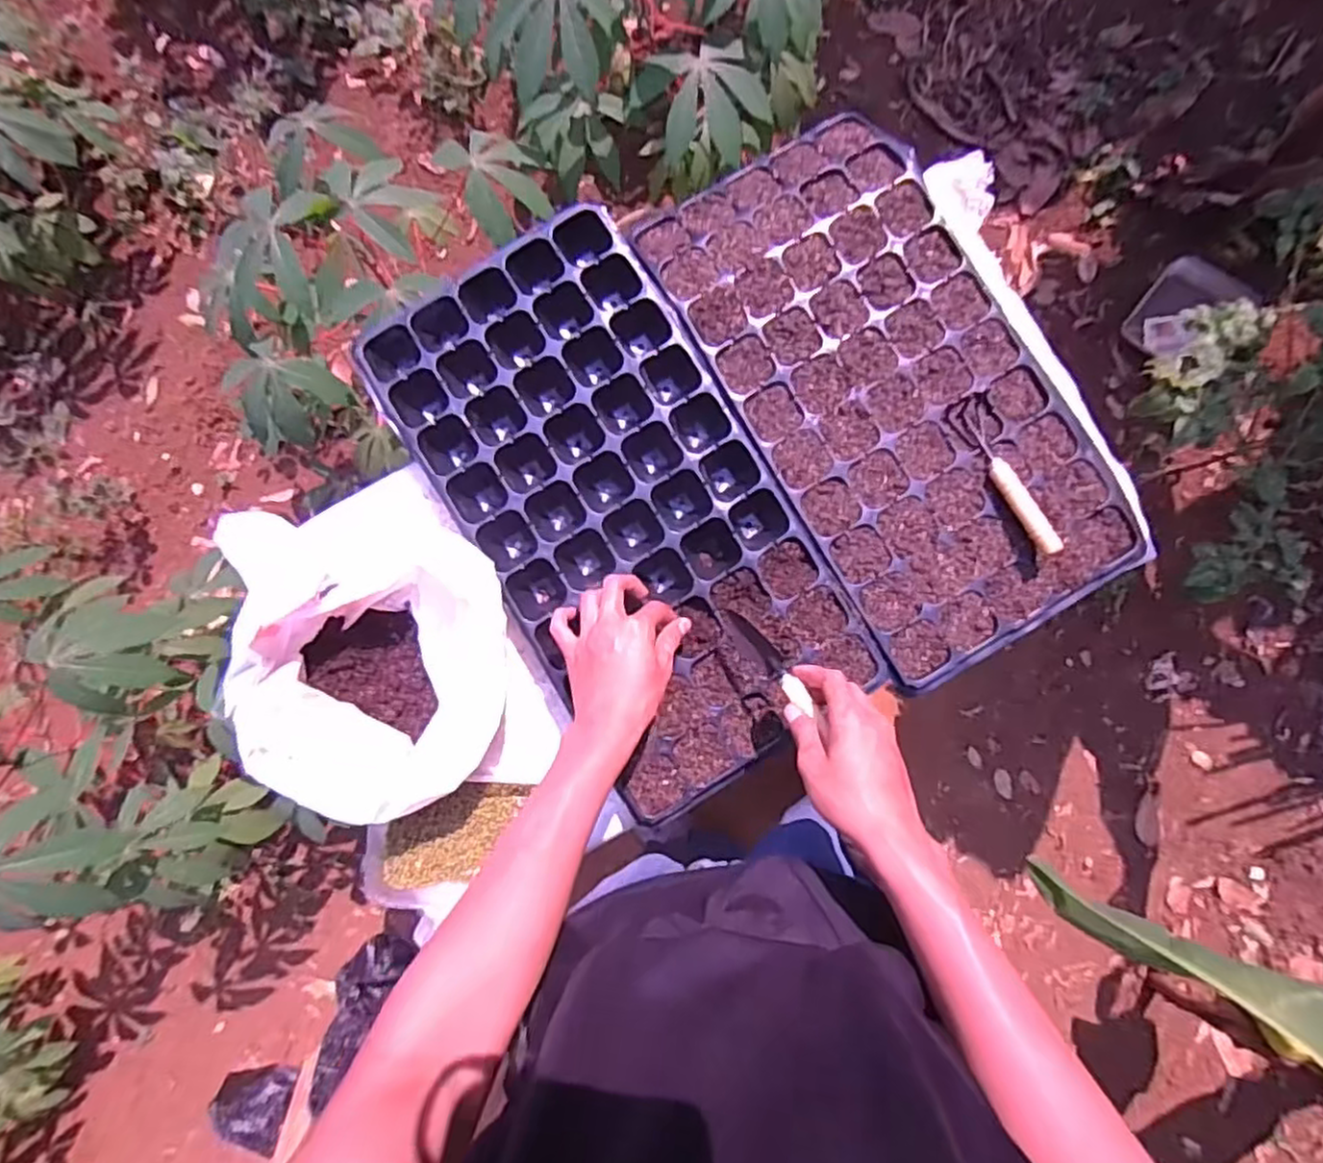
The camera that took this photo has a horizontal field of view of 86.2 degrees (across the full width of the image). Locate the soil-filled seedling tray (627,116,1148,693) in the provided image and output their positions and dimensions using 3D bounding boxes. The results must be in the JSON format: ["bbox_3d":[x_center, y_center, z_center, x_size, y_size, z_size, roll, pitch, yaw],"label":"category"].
[{"bbox_3d":[0.206,-0.185,0.669,0.266,0.052,0.518,-31,82,0],"label":"soil-filled seedling tray"}]

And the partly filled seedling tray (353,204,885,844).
[{"bbox_3d":[-0.035,-0.069,0.668,0.262,0.055,0.535,-33,86,-1],"label":"partly filled seedling tray"}]

